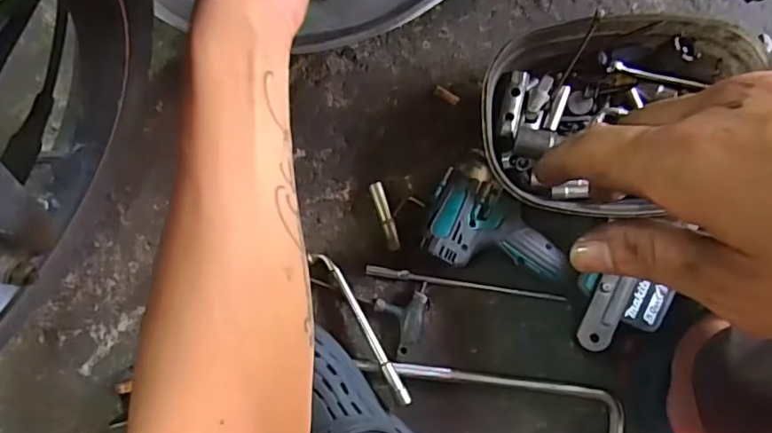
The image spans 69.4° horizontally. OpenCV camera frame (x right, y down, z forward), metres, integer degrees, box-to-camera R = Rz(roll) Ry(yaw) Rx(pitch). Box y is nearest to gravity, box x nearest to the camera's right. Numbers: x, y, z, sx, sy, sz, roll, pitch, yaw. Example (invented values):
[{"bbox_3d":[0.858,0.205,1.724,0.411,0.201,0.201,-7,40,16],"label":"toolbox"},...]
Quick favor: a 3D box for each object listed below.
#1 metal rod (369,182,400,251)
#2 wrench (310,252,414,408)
[{"bbox_3d":[0.000,0.000,0.611,0.015,0.018,0.076,-19,86,4],"label":"metal rod"},{"bbox_3d":[-0.025,0.118,0.602,0.016,0.032,0.184,-33,85,3],"label":"wrench"}]

